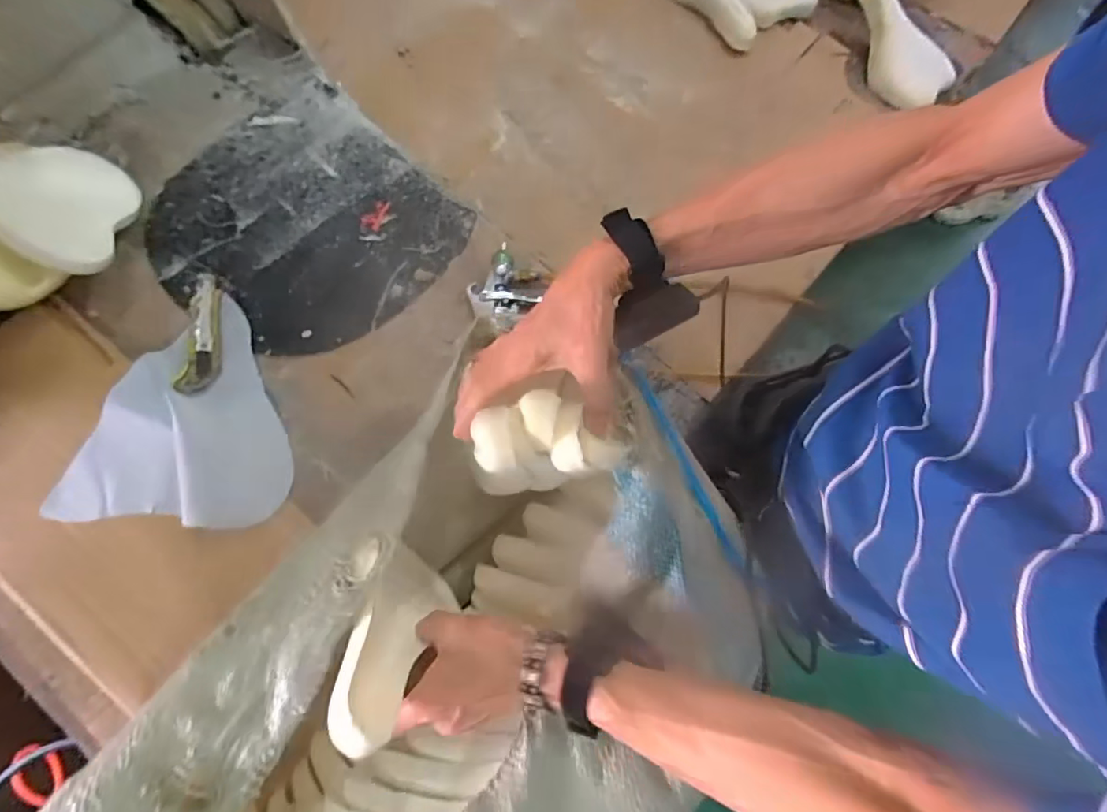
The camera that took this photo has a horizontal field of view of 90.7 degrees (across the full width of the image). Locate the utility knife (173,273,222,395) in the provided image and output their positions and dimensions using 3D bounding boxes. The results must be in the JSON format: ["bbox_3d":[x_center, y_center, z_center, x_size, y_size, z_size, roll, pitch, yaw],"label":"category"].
[{"bbox_3d":[-0.429,-0.089,0.674,0.037,0.023,0.154,-1,76,-2],"label":"utility knife"}]

